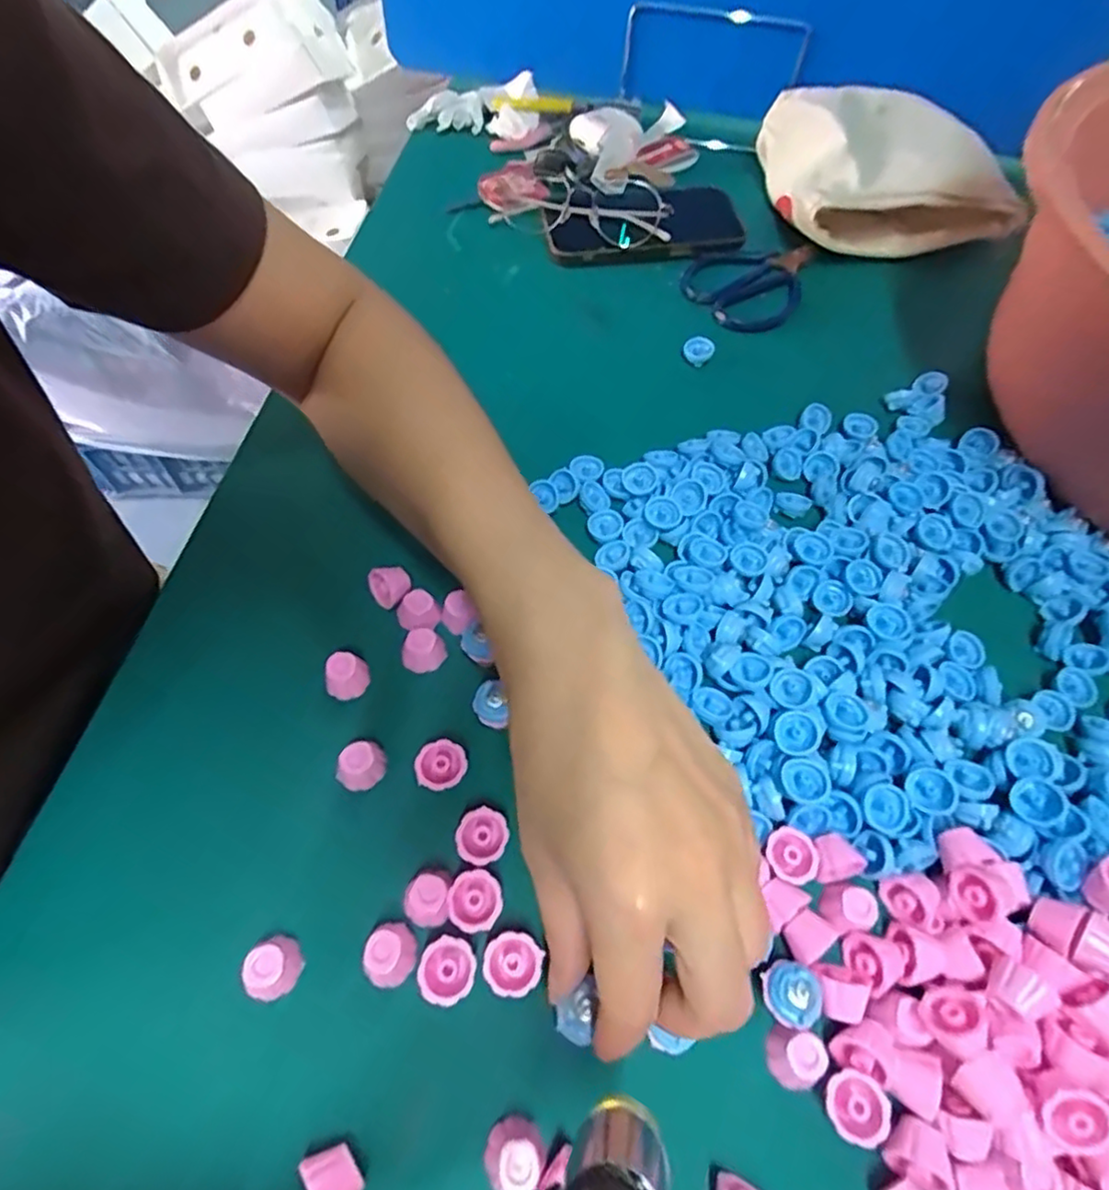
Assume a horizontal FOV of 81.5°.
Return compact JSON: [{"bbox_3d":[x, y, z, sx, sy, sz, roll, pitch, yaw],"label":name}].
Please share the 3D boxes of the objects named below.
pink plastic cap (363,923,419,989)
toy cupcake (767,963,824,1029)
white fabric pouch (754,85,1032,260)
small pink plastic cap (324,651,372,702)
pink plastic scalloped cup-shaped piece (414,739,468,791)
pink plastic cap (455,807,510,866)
[{"bbox_3d":[-0.060,0.134,0.239,0.017,0.016,0.021,9,59,3],"label":"pink plastic cap"},{"bbox_3d":[0.086,0.146,0.236,0.020,0.020,0.020,3,59,-1],"label":"toy cupcake"},{"bbox_3d":[0.251,-0.324,0.490,0.163,0.064,0.130,-5,60,-6],"label":"white fabric pouch"},{"bbox_3d":[-0.094,0.038,0.295,0.017,0.020,0.017,1,59,-2],"label":"small pink plastic cap"},{"bbox_3d":[-0.048,0.073,0.274,0.020,0.010,0.020,1,59,-2],"label":"pink plastic scalloped cup-shaped piece"},{"bbox_3d":[-0.029,0.098,0.260,0.020,0.008,0.021,1,59,-2],"label":"pink plastic cap"}]

